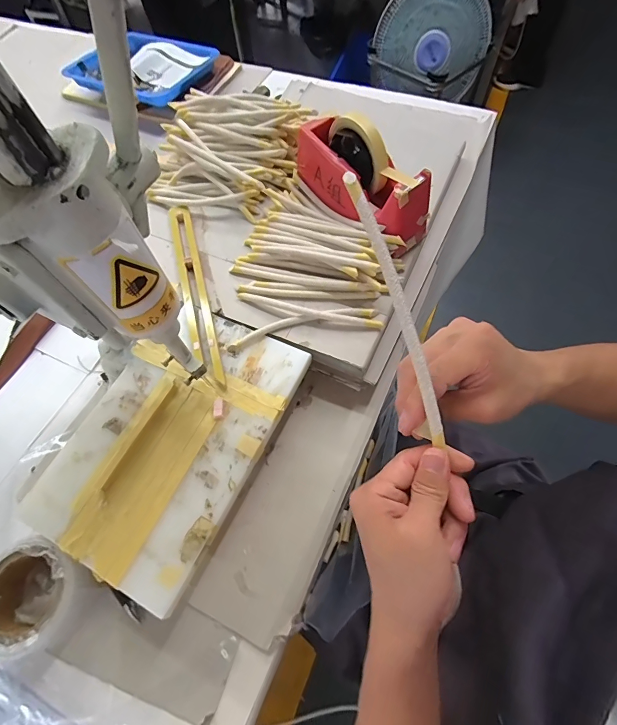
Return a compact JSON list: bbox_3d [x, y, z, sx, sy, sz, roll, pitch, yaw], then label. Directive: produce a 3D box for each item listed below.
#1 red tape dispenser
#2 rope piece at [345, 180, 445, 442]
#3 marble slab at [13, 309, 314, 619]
[{"bbox_3d":[0.067,-0.248,0.486,0.066,0.107,0.206,-38,68,-15],"label":"red tape dispenser"},{"bbox_3d":[0.063,-0.036,0.252,0.014,0.013,0.191,-21,94,-8],"label":"rope piece"},{"bbox_3d":[-0.151,0.075,0.417,0.200,0.011,0.297,23,68,12],"label":"marble slab"}]

